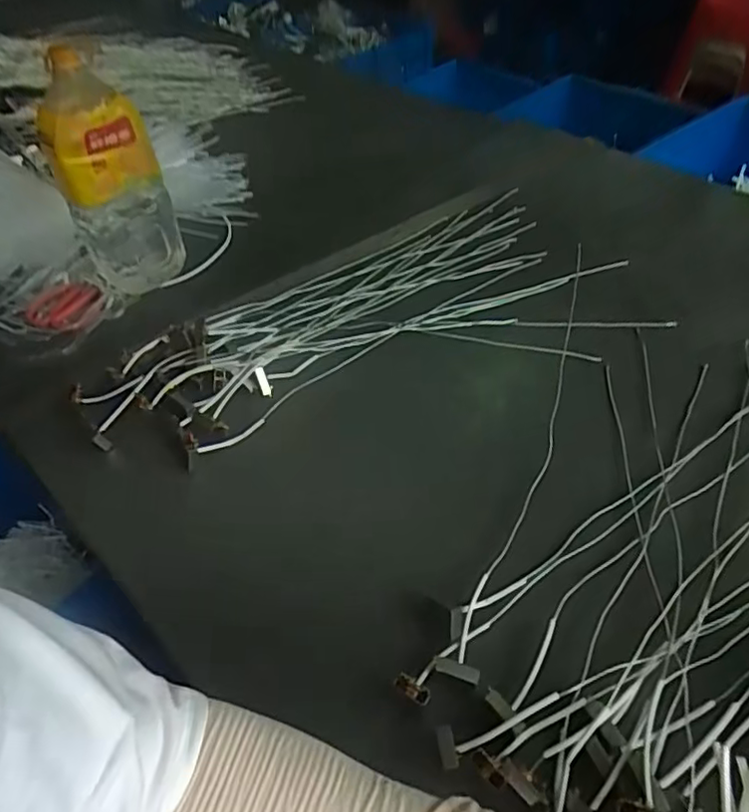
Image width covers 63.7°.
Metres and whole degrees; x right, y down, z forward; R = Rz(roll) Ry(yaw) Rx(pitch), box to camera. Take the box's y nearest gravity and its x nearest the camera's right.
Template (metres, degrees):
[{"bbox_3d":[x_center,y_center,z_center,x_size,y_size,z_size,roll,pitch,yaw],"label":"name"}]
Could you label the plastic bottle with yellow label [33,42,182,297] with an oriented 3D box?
[{"bbox_3d":[-0.299,-0.246,0.701,0.119,0.268,0.092,-24,51,-15],"label":"plastic bottle with yellow label"}]

